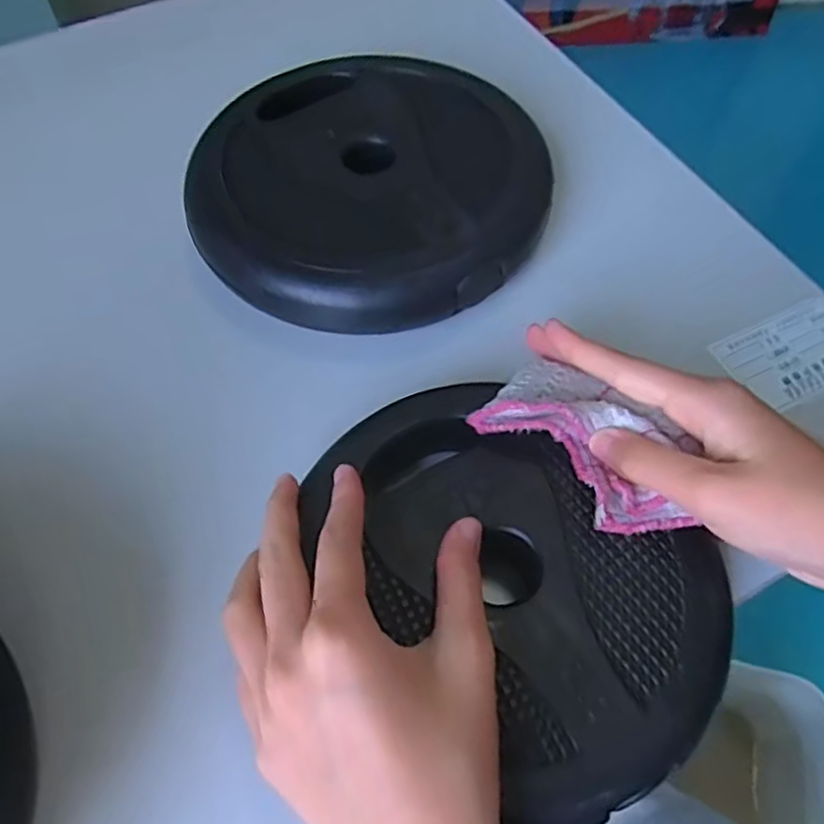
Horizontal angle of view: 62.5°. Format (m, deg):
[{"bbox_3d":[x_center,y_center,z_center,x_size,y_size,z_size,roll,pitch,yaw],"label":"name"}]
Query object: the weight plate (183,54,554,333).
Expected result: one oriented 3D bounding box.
[{"bbox_3d":[-0.025,-0.132,0.386,0.193,0.030,0.182,0,58,0],"label":"weight plate"}]

